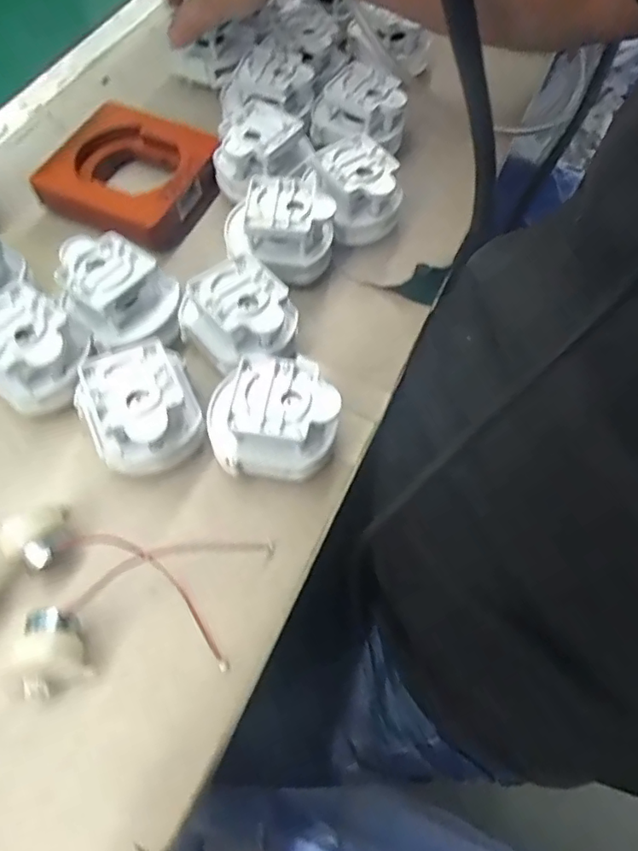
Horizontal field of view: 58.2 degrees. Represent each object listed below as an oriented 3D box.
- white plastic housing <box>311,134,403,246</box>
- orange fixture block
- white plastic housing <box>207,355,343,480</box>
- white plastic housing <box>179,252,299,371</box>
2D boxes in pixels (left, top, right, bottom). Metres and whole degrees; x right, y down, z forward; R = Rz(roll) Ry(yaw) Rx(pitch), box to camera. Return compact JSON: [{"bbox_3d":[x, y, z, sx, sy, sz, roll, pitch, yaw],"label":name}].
[{"bbox_3d":[0.024,-0.160,0.400,0.054,0.051,0.060,-20,66,-12],"label":"white plastic housing"},{"bbox_3d":[-0.134,-0.177,0.406,0.100,0.038,0.105,27,65,11],"label":"orange fixture block"},{"bbox_3d":[-0.025,-0.003,0.317,0.070,0.052,0.061,4,63,0],"label":"white plastic housing"},{"bbox_3d":[-0.049,-0.066,0.343,0.069,0.042,0.057,38,68,15],"label":"white plastic housing"}]

